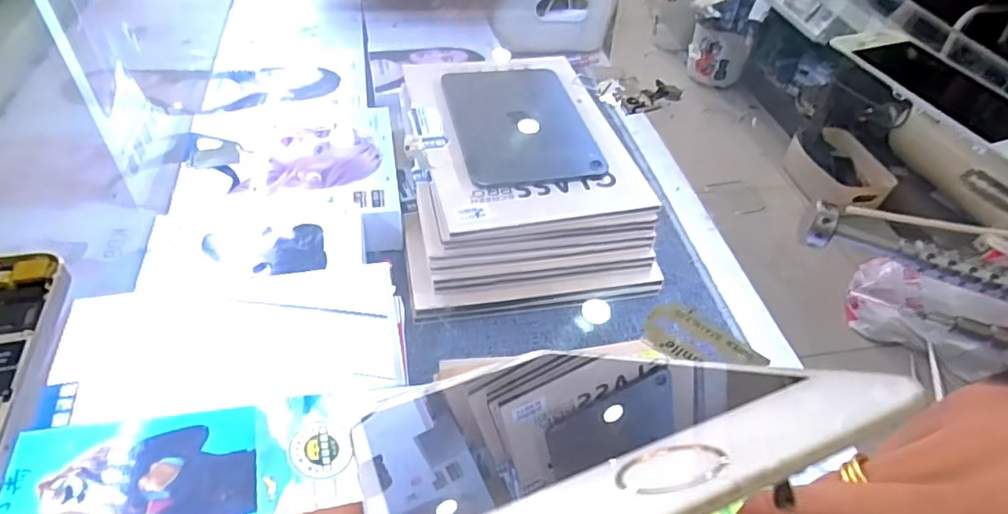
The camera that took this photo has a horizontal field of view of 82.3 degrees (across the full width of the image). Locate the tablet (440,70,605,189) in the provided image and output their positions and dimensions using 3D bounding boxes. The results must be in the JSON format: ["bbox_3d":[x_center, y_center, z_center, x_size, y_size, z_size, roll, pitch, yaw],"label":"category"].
[{"bbox_3d":[0.014,-0.145,0.602,0.129,0.012,0.197,-7,47,-13],"label":"tablet"}]

